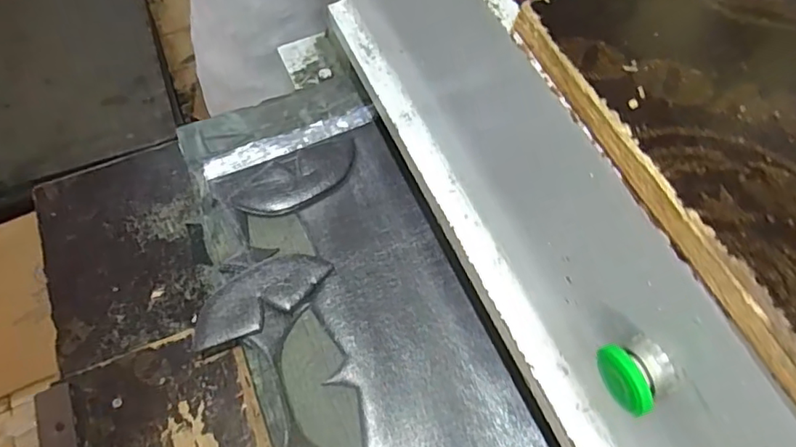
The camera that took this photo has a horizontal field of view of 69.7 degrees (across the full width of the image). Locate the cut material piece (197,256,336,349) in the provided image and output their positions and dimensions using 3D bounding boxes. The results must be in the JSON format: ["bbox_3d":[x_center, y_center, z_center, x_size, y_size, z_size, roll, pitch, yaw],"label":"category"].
[{"bbox_3d":[-0.132,0.069,0.545,0.135,0.024,0.053,-34,65,-15],"label":"cut material piece"}]

